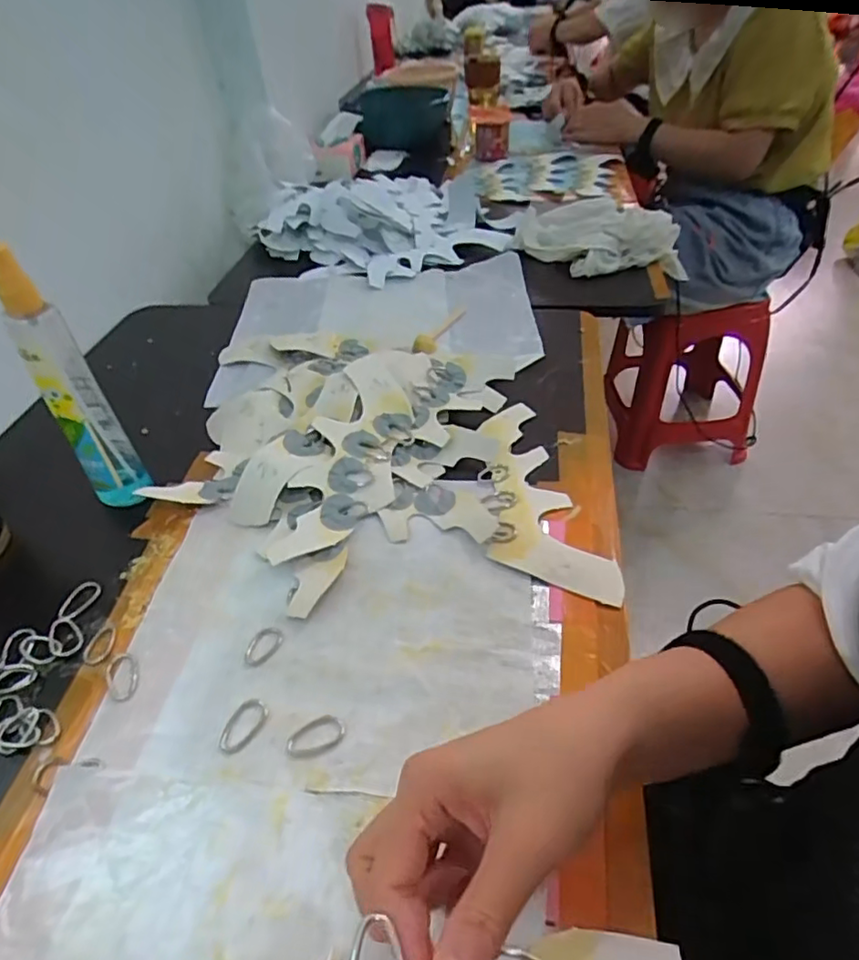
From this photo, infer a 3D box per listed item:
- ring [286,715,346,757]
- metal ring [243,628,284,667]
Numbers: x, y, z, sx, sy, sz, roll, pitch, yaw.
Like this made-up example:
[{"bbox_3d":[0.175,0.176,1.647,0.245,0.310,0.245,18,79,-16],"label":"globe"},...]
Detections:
[{"bbox_3d":[-0.068,0.151,0.357,0.035,0.004,0.019,-22,46,-17],"label":"ring"},{"bbox_3d":[-0.110,0.109,0.398,0.020,0.004,0.029,18,48,24],"label":"metal ring"}]

